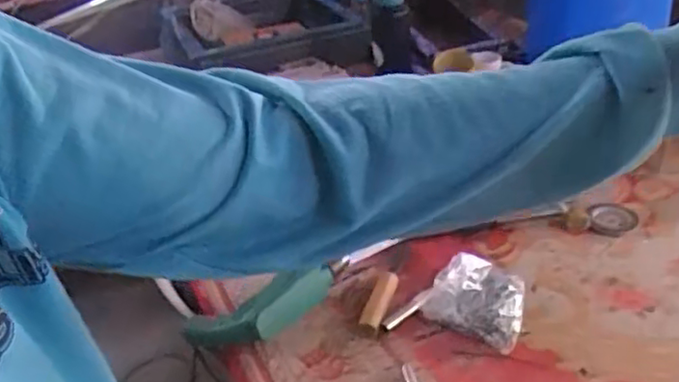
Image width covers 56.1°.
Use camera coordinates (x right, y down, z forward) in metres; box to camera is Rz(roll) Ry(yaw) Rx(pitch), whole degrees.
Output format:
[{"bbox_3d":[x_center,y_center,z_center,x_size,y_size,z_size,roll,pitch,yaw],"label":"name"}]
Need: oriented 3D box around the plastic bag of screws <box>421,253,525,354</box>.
[{"bbox_3d":[0.203,0.146,0.922,0.133,0.080,0.131,15,38,31],"label":"plastic bag of screws"}]

